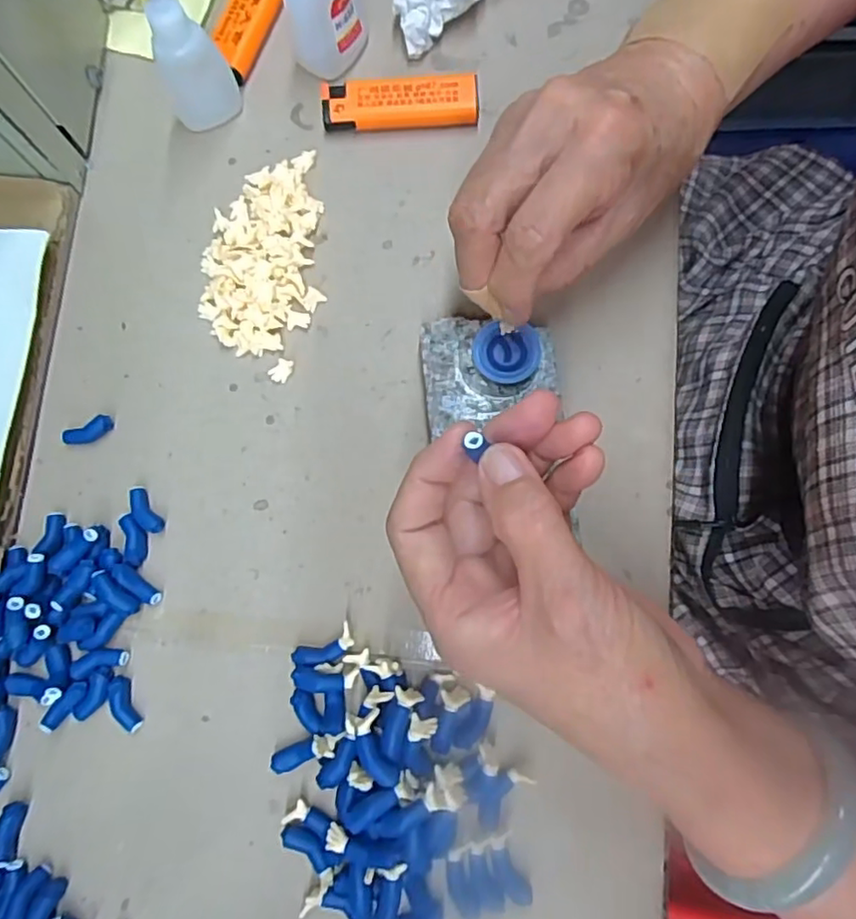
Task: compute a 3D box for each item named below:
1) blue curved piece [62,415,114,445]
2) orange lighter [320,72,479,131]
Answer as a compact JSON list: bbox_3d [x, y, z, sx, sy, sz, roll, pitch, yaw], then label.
[{"bbox_3d":[-0.165,-0.013,0.300,0.024,0.006,0.011,-22,80,-3],"label":"blue curved piece"},{"bbox_3d":[-0.015,-0.185,0.324,0.080,0.014,0.022,0,80,0],"label":"orange lighter"}]

